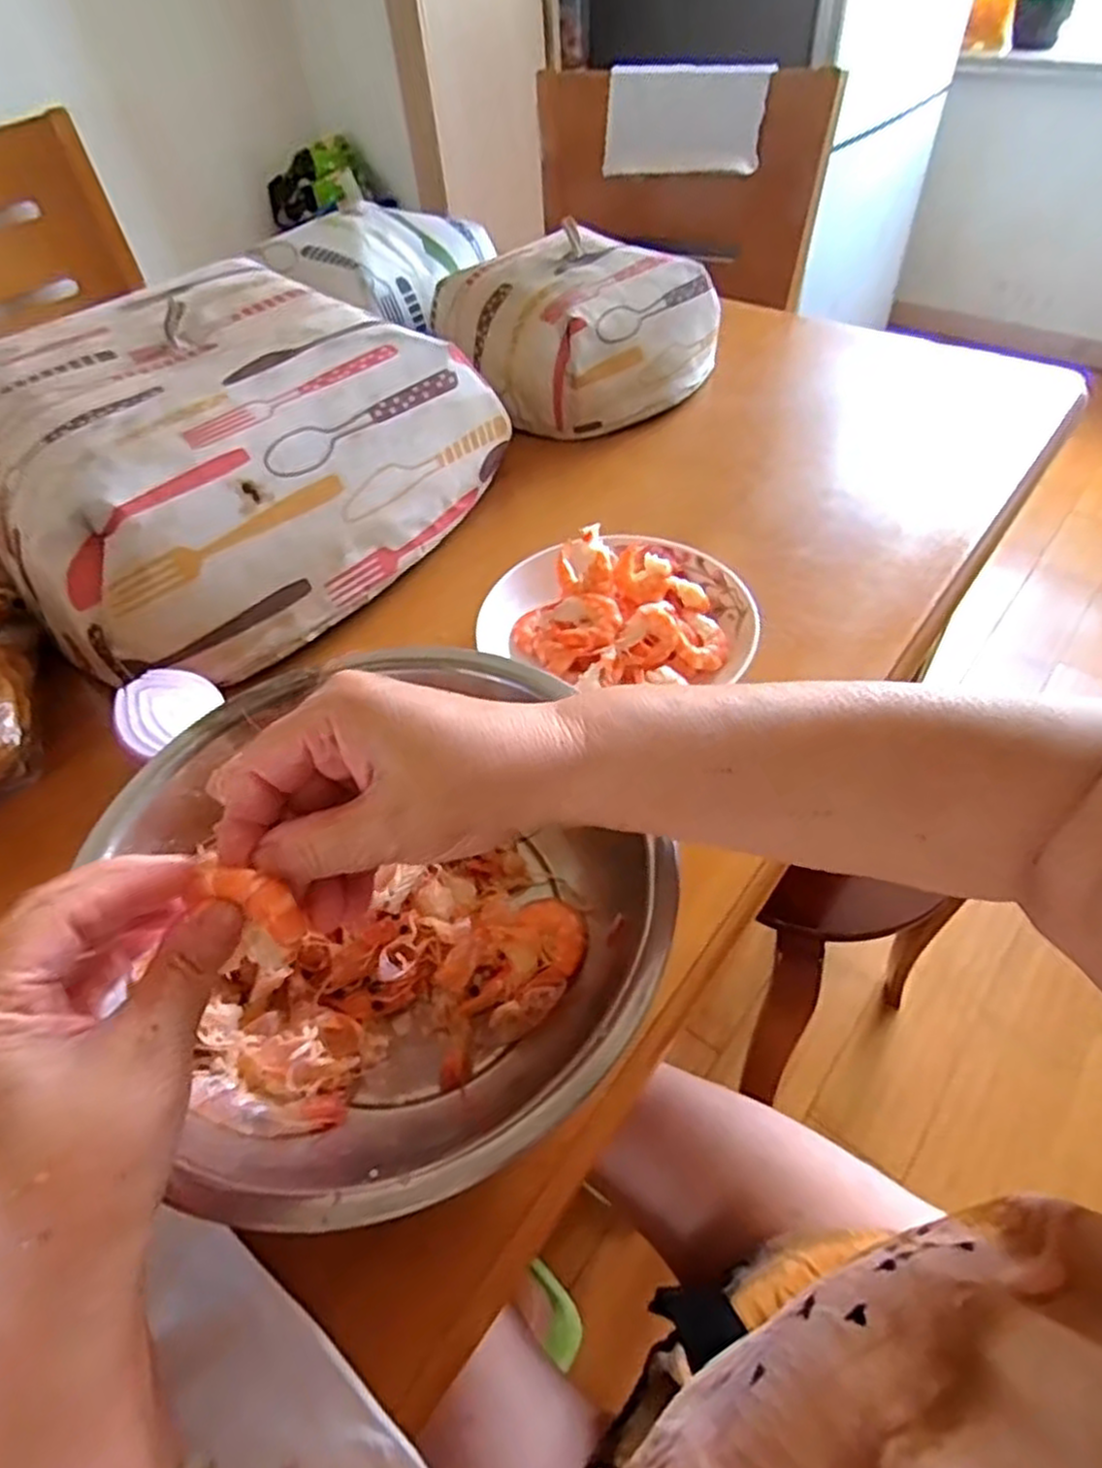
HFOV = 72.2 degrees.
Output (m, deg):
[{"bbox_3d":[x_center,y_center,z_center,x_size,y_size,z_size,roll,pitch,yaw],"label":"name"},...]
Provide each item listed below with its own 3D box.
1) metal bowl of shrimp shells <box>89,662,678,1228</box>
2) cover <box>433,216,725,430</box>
[{"bbox_3d":[-0.071,0.076,0.357,0.216,0.077,0.255,-28,54,-16],"label":"metal bowl of shrimp shells"},{"bbox_3d":[0.028,-0.380,0.696,0.214,0.106,0.210,-32,55,-19],"label":"cover"}]

